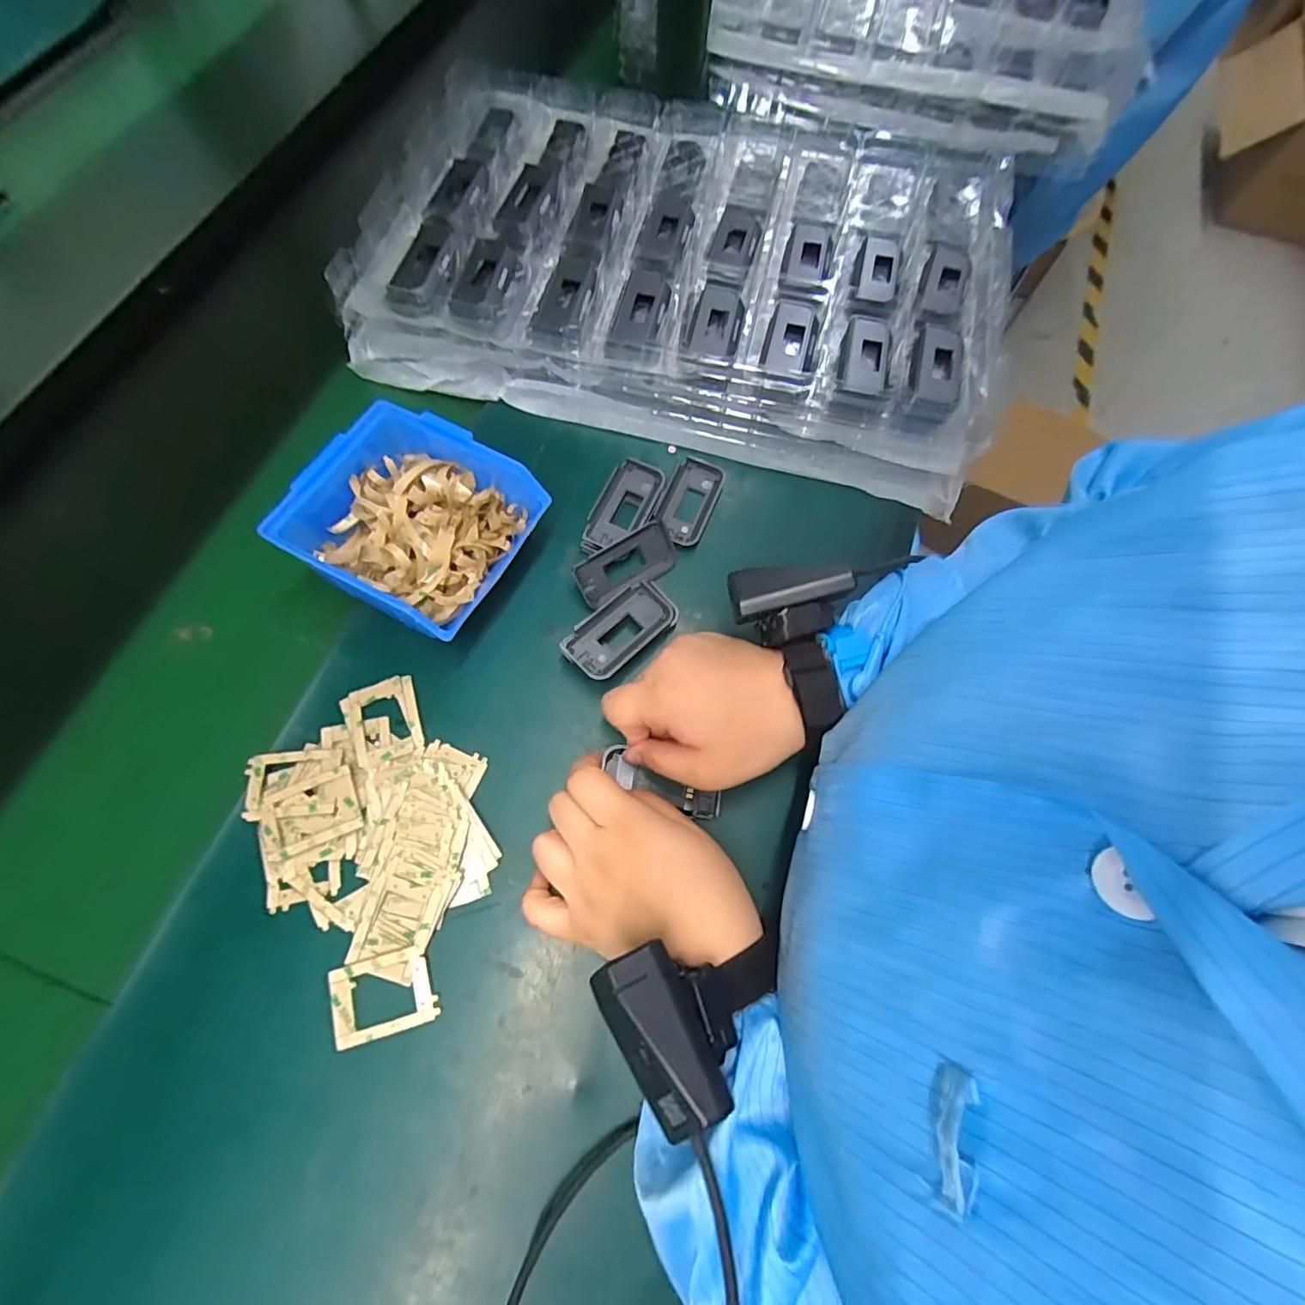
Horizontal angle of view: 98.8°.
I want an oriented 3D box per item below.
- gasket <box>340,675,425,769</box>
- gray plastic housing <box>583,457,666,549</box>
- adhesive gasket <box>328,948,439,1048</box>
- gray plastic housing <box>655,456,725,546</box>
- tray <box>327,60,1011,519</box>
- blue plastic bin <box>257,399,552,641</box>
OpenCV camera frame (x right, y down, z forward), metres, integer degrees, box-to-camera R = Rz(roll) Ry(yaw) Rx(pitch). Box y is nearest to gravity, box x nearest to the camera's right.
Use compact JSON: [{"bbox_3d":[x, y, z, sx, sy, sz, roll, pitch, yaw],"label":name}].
[{"bbox_3d":[-0.172,0.043,0.358,0.045,0.004,0.054,-21,69,-13],"label":"gasket"},{"bbox_3d":[-0.020,-0.108,0.417,0.038,0.021,0.074,21,69,7],"label":"gray plastic housing"},{"bbox_3d":[-0.149,0.189,0.309,0.054,0.004,0.039,-14,69,-7],"label":"adhesive gasket"},{"bbox_3d":[0.028,-0.117,0.429,0.038,0.008,0.075,22,69,7],"label":"gray plastic housing"},{"bbox_3d":[0.033,-0.331,0.484,0.512,0.068,0.329,14,68,5],"label":"tray"},{"bbox_3d":[-0.160,-0.084,0.376,0.140,0.066,0.124,30,70,10],"label":"blue plastic bin"}]

